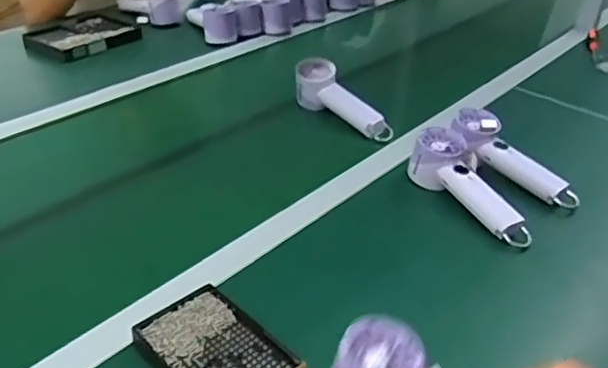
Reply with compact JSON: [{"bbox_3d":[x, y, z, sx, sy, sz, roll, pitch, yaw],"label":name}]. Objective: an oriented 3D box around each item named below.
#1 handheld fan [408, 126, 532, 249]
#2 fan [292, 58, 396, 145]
[{"bbox_3d":[0.205,0.002,0.743,0.065,0.057,0.189,-14,38,-23],"label":"handheld fan"},{"bbox_3d":[0.062,-0.122,0.947,0.059,0.073,0.190,-27,56,-36],"label":"fan"}]

